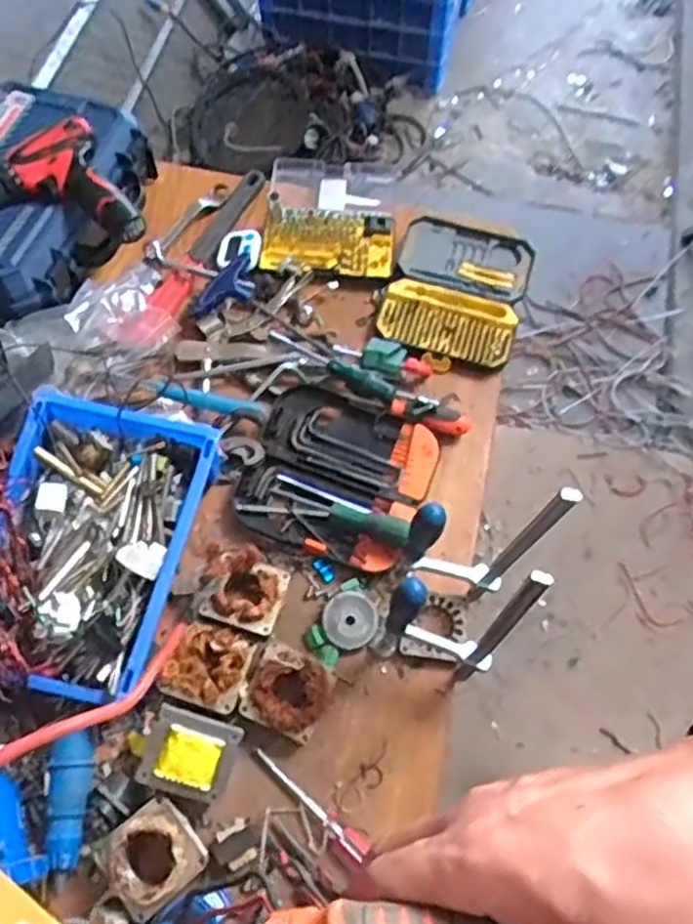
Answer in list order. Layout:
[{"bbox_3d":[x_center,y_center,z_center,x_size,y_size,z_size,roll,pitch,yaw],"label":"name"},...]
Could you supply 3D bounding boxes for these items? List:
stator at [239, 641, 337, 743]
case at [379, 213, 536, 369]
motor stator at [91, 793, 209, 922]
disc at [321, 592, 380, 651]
[{"bbox_3d":[-0.060,0.243,0.760,0.080,0.043,0.079,24,66,12],"label":"stator"},{"bbox_3d":[0.158,-0.251,1.018,0.184,0.031,0.236,16,64,8],"label":"case"},{"bbox_3d":[-0.186,0.373,0.683,0.083,0.049,0.082,-39,75,-6],"label":"motor stator"},{"bbox_3d":[0.004,0.177,0.807,0.060,0.019,0.061,0,63,0],"label":"disc"}]

